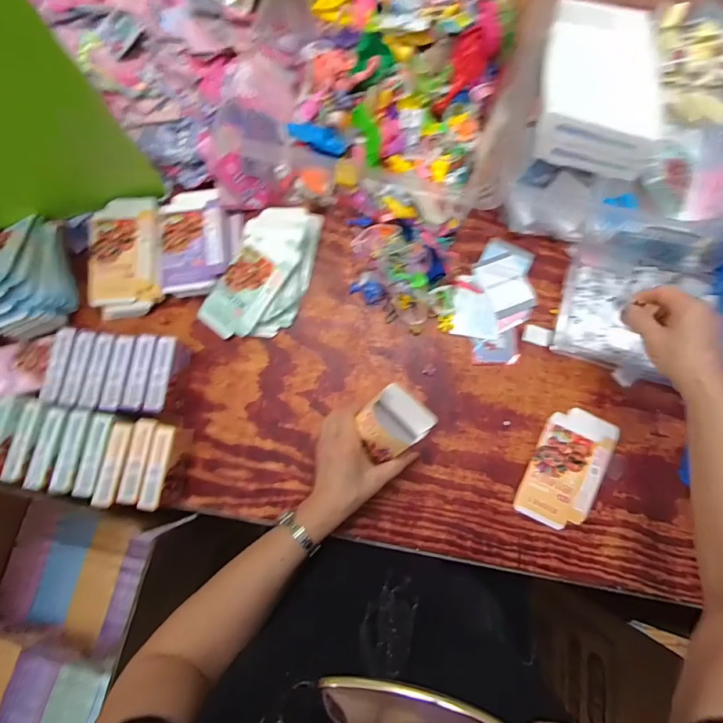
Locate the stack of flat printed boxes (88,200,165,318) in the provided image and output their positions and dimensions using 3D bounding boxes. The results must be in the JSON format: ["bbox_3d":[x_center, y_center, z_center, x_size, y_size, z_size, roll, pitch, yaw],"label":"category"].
[{"bbox_3d":[-0.330,-0.145,0.620,0.094,0.027,0.166,-4,78,1],"label":"stack of flat printed boxes"}]

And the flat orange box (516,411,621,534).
[{"bbox_3d":[0.262,0.135,0.558,0.088,0.011,0.149,25,80,7],"label":"flat orange box"}]

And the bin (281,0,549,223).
[{"bbox_3d":[0.049,-0.437,0.615,0.361,0.093,0.453,10,78,4],"label":"bin"}]

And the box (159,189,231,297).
[{"bbox_3d":[-0.237,-0.173,0.622,0.091,0.019,0.146,-7,78,0],"label":"box"}]

